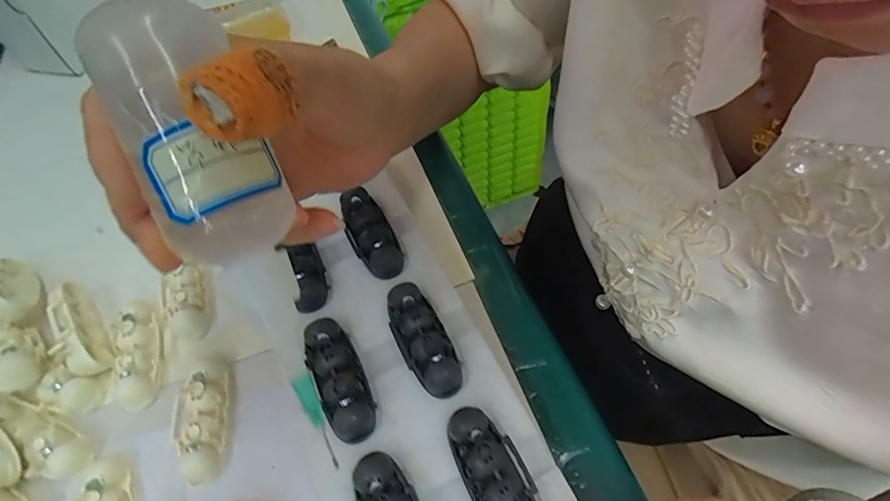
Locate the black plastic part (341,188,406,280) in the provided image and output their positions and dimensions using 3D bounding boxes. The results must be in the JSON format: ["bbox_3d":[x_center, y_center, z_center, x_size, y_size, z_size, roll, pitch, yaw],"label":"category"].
[{"bbox_3d":[-0.044,-0.009,0.270,0.023,0.017,0.056,-24,58,-14],"label":"black plastic part"}]

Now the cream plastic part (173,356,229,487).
[{"bbox_3d":[-0.124,0.082,0.233,0.025,0.012,0.064,-8,56,-4],"label":"cream plastic part"}]

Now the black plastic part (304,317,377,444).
[{"bbox_3d":[-0.050,0.059,0.218,0.021,0.022,0.058,-24,58,-14],"label":"black plastic part"}]

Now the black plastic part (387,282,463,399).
[{"bbox_3d":[-0.012,0.044,0.233,0.024,0.016,0.061,-22,58,-13],"label":"black plastic part"}]

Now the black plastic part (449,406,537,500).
[{"bbox_3d":[0.022,0.096,0.197,0.024,0.017,0.062,-22,58,-13],"label":"black plastic part"}]

